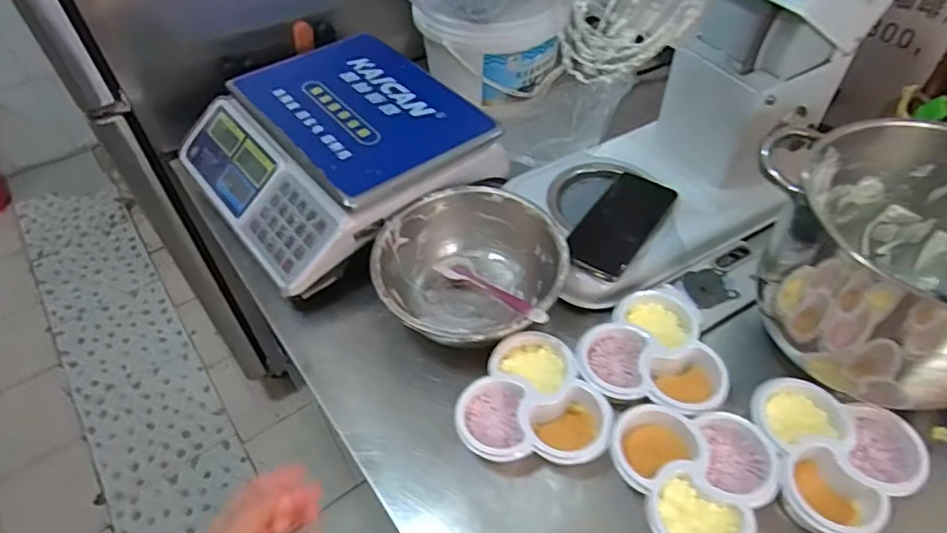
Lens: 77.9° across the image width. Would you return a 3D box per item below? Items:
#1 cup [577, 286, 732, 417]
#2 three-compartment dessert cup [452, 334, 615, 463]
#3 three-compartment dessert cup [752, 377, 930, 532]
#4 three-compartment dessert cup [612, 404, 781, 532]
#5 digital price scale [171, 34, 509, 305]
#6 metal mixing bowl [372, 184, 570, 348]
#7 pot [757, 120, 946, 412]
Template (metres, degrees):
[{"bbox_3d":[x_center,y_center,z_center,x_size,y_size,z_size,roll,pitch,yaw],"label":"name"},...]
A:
[{"bbox_3d":[0.187,0.083,0.616,0.141,0.040,0.139,0,50,0],"label":"cup"},{"bbox_3d":[0.065,0.145,0.585,0.137,0.051,0.133,0,50,0],"label":"three-compartment dessert cup"},{"bbox_3d":[0.324,0.178,0.540,0.144,0.041,0.129,26,54,20],"label":"three-compartment dessert cup"},{"bbox_3d":[0.194,0.195,0.525,0.137,0.035,0.130,0,50,0],"label":"three-compartment dessert cup"},{"bbox_3d":[-0.186,-0.167,0.751,0.315,0.107,0.328,-34,59,-23],"label":"digital price scale"},{"bbox_3d":[-0.004,0.011,0.670,0.203,0.091,0.203,0,50,0],"label":"metal mixing bowl"},{"bbox_3d":[0.403,0.005,0.545,0.212,0.194,0.226,-7,50,-6],"label":"pot"}]

